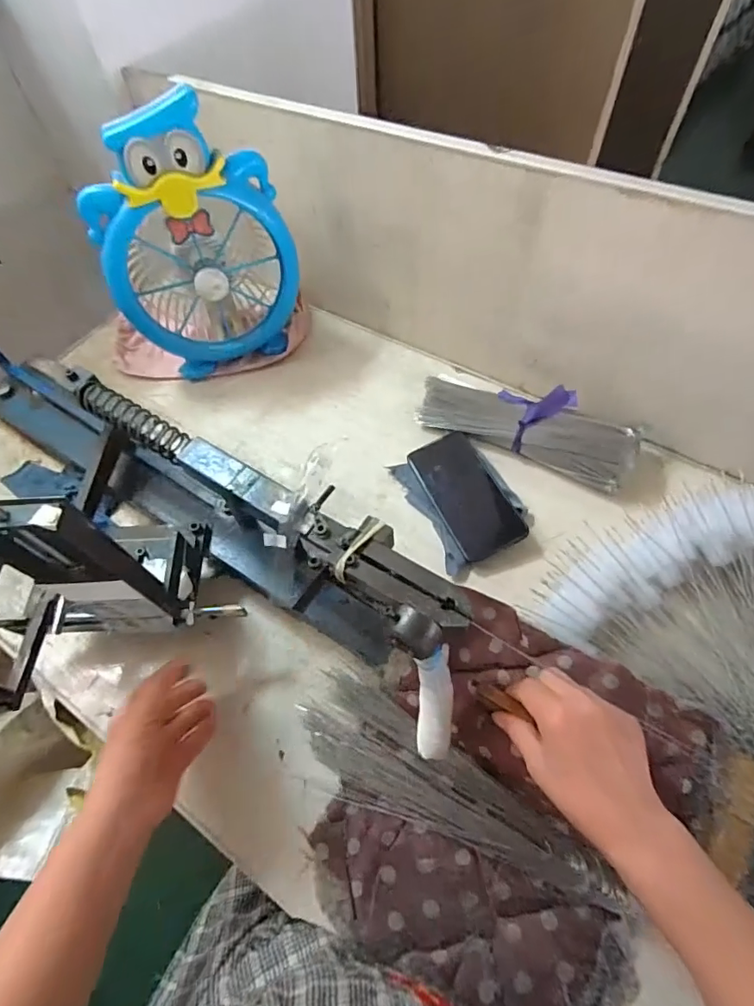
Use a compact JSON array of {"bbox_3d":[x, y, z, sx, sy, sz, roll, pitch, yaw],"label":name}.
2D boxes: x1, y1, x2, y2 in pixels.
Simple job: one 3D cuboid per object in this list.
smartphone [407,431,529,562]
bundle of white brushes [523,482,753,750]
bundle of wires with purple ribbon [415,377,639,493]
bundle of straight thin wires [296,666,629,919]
[{"bbox_3d":[0.102,-0.012,0.576,0.077,0.013,0.156,-27,65,-1],"label":"smartphone"},{"bbox_3d":[0.348,0.077,0.467,0.306,0.086,0.267,27,64,17],"label":"bundle of white brushes"},{"bbox_3d":[0.177,-0.096,0.594,0.254,0.064,0.074,25,64,16],"label":"bundle of wires with purple ribbon"},{"bbox_3d":[0.054,0.251,0.421,0.283,0.012,0.080,29,67,24],"label":"bundle of straight thin wires"}]

